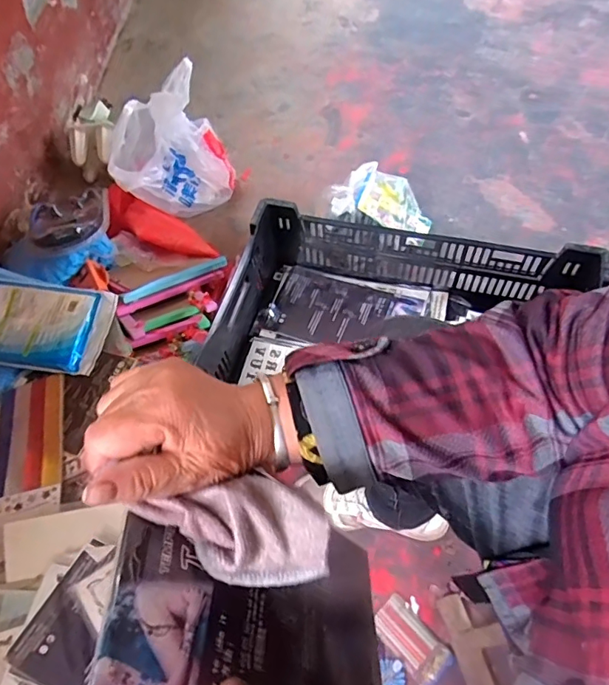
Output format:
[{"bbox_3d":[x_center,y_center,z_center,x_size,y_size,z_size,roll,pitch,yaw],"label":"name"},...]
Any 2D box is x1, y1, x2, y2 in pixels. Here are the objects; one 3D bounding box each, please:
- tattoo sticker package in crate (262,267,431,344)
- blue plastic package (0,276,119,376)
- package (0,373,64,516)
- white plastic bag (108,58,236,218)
[{"bbox_3d":[0.078,-0.060,0.958,0.286,0.021,0.161,13,60,12],"label":"tattoo sticker package in crate"},{"bbox_3d":[-0.429,-0.032,0.818,0.208,0.027,0.153,7,69,6],"label":"blue plastic package"},{"bbox_3d":[-0.403,0.148,0.720,0.107,0.010,0.229,-19,51,-3],"label":"package"},{"bbox_3d":[-0.287,-0.415,1.054,0.242,0.307,0.153,-18,59,-8],"label":"white plastic bag"}]

